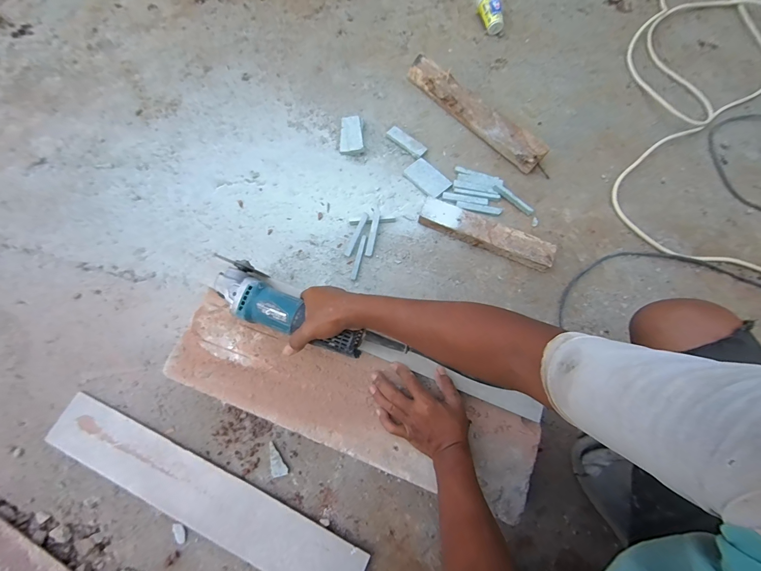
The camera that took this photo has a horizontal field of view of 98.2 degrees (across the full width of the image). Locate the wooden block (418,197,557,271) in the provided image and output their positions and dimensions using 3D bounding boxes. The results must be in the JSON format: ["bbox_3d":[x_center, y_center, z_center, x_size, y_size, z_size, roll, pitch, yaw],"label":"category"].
[{"bbox_3d":[0.219,-0.106,0.685,0.281,0.045,0.059,22,74,7],"label":"wooden block"}]

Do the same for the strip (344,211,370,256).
[{"bbox_3d":[-0.050,-0.107,0.689,0.015,0.008,0.096,25,89,6],"label":"strip"}]

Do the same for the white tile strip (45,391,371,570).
[{"bbox_3d":[-0.303,0.360,0.562,0.583,0.011,0.096,25,74,7],"label":"white tile strip"}]

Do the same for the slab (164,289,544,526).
[{"bbox_3d":[-0.045,0.176,0.519,0.579,0.022,0.166,17,71,4],"label":"slab"}]

